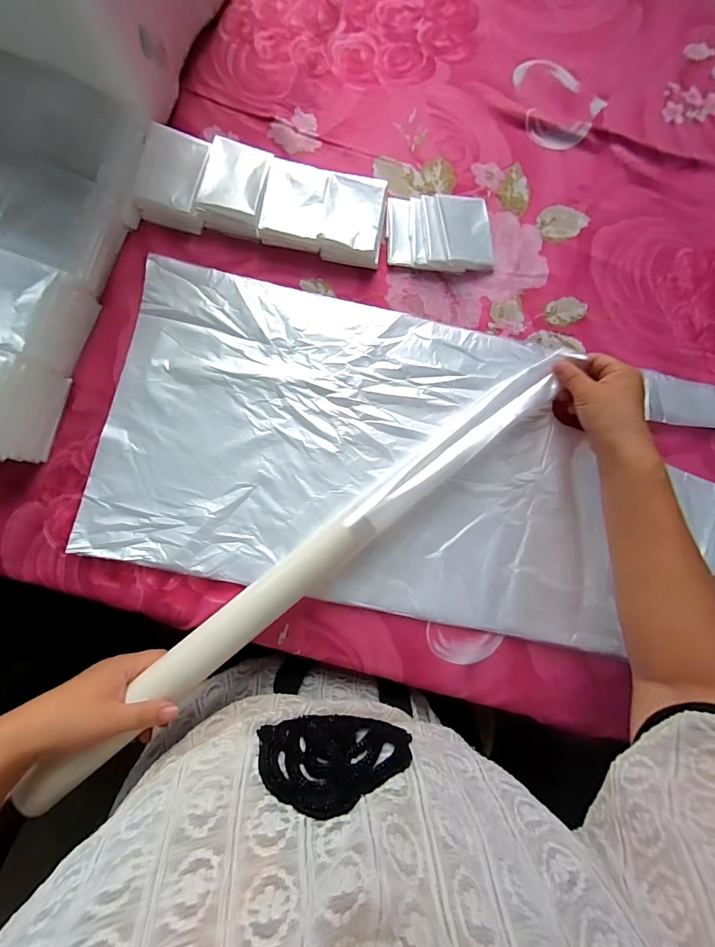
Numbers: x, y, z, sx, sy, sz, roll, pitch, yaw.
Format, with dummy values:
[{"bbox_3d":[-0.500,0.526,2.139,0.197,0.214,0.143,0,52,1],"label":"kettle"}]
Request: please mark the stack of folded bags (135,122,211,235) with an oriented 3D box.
[{"bbox_3d":[-0.200,-0.321,0.423,0.068,0.033,0.095,7,83,-2],"label":"stack of folded bags"}]

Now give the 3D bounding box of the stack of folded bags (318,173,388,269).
[{"bbox_3d":[-0.004,-0.277,0.430,0.065,0.028,0.088,8,83,-2],"label":"stack of folded bags"}]

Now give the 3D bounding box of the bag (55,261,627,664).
[{"bbox_3d":[0.014,-0.023,0.393,0.518,0.032,0.303,12,82,-1],"label":"bag"}]

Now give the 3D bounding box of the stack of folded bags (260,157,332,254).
[{"bbox_3d":[-0.067,-0.294,0.428,0.064,0.026,0.089,9,82,-2],"label":"stack of folded bags"}]

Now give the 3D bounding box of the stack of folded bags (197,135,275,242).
[{"bbox_3d":[-0.130,-0.310,0.424,0.065,0.026,0.091,12,82,-1],"label":"stack of folded bags"}]

